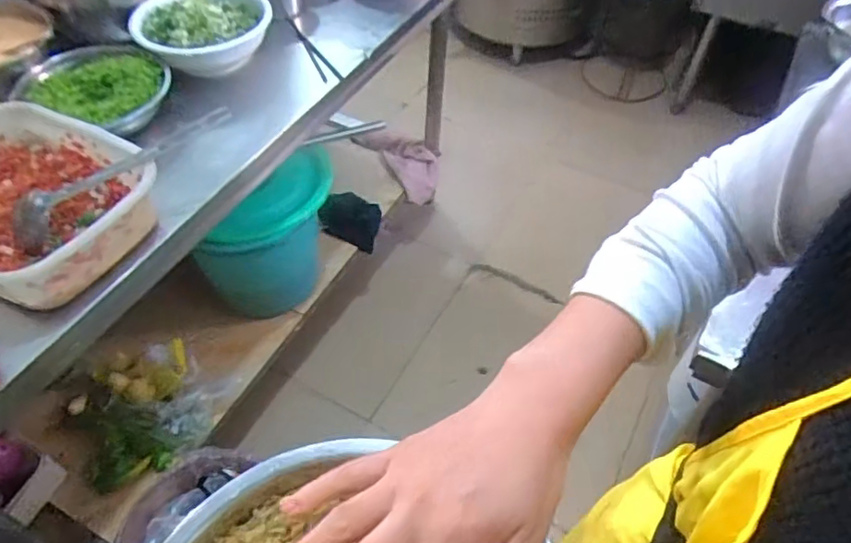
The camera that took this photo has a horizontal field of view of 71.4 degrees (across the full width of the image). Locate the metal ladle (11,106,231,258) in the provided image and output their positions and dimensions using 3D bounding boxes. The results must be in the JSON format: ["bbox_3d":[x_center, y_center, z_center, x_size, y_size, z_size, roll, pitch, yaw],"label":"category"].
[{"bbox_3d":[-0.411,-0.137,0.801,0.320,0.053,0.065,-33,58,-9],"label":"metal ladle"}]

